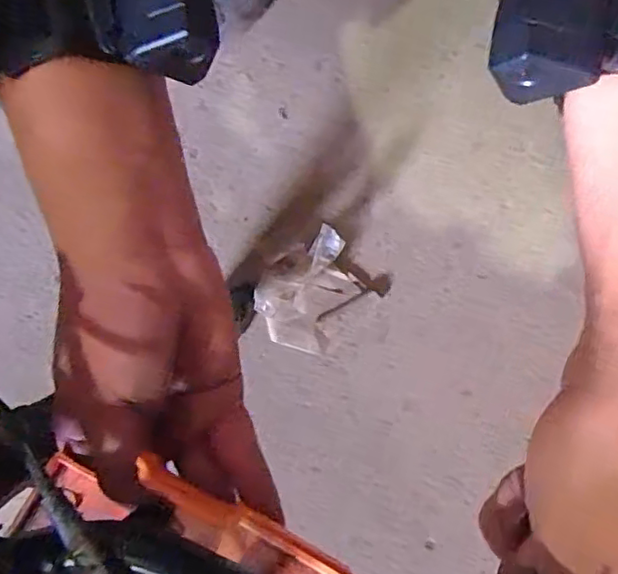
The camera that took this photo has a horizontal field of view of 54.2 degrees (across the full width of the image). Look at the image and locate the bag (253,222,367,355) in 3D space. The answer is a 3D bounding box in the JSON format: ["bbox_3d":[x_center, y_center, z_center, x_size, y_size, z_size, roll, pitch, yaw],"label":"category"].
[{"bbox_3d":[-0.001,0.001,0.407,0.062,0.032,0.076,35,81,7],"label":"bag"}]

